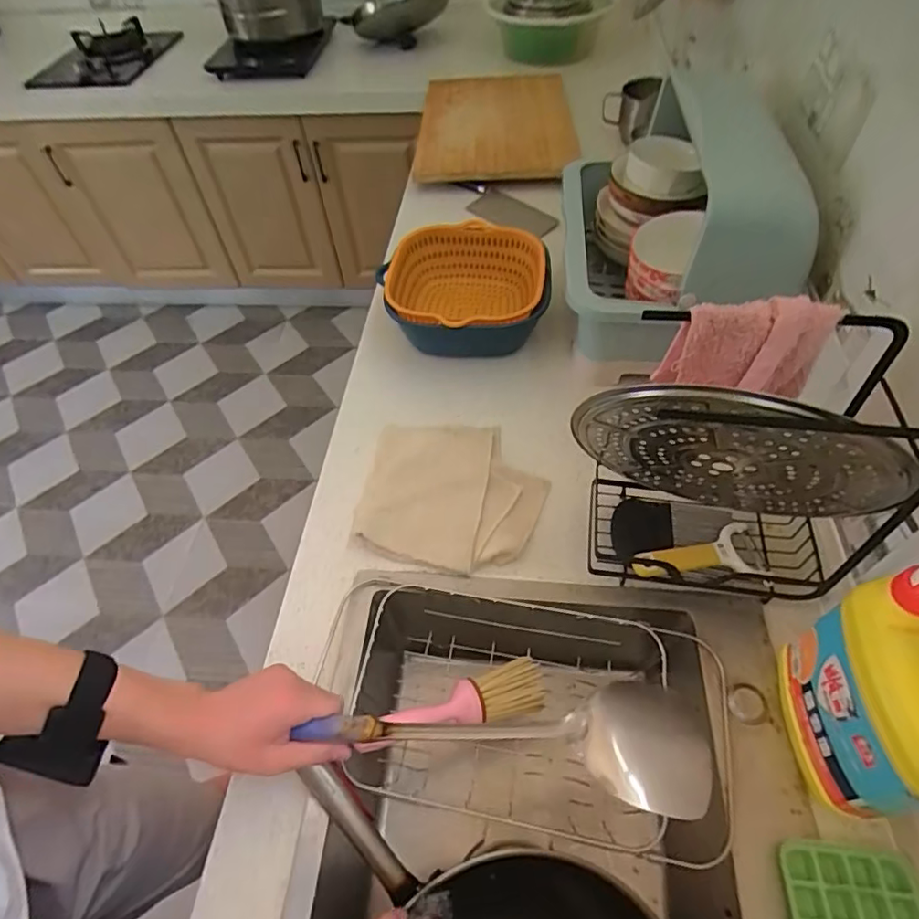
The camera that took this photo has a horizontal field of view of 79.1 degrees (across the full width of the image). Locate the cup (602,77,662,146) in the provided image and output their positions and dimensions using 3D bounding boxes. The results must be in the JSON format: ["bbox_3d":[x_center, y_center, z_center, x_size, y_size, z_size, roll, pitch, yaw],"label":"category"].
[{"bbox_3d":[0.341,-0.702,1.126,0.100,0.110,0.100,-2,53,2],"label":"cup"}]

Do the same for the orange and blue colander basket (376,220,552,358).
[{"bbox_3d":[0.009,-0.256,0.880,0.235,0.123,0.218,-1,53,3],"label":"orange and blue colander basket"}]

